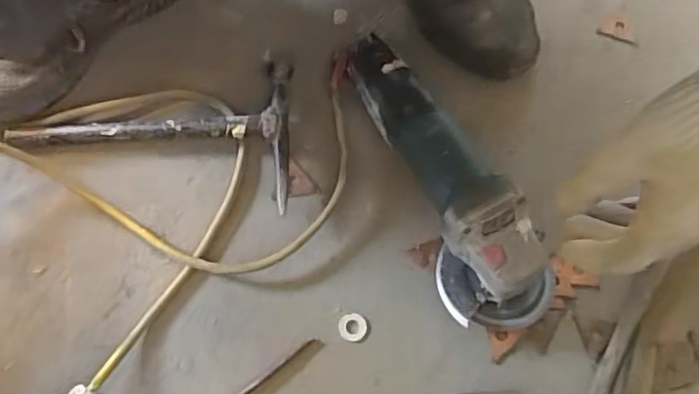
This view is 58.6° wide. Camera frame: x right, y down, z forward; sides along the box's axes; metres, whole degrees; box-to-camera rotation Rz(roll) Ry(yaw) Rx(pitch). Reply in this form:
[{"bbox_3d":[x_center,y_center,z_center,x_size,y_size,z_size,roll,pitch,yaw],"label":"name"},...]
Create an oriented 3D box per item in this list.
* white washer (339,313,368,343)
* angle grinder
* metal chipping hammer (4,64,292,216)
[{"bbox_3d":[0.003,0.108,0.520,0.024,0.004,0.023,0,73,-1],"label":"white washer"},{"bbox_3d":[0.077,-0.020,0.508,0.075,0.077,0.262,-23,75,-8],"label":"angle grinder"},{"bbox_3d":[-0.170,-0.056,0.543,0.233,0.023,0.129,1,73,-1],"label":"metal chipping hammer"}]

